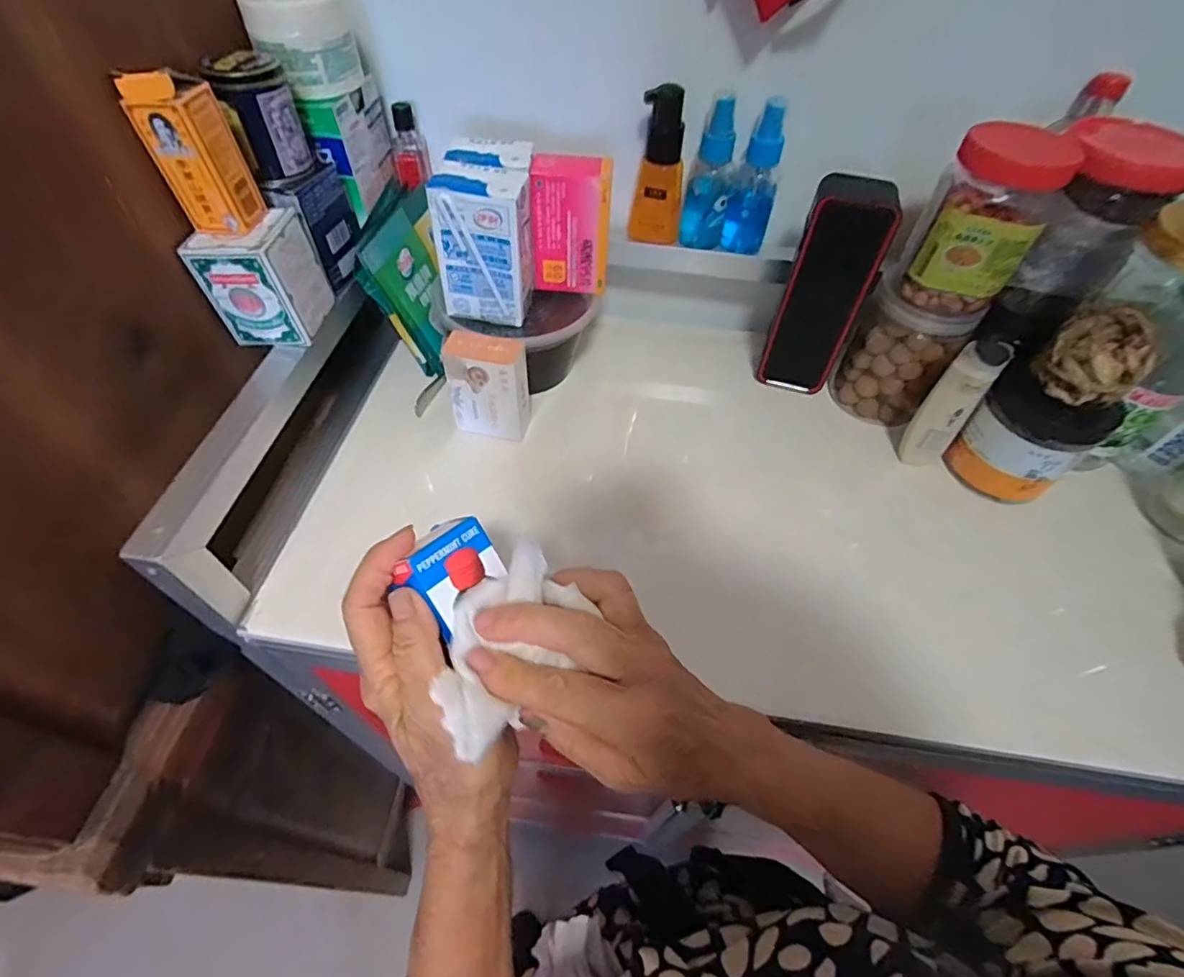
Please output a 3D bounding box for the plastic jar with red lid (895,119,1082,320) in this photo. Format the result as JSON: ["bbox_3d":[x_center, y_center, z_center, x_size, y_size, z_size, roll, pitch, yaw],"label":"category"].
[{"bbox_3d":[0.277,-0.189,0.403,0.077,0.111,0.068,30,57,18],"label":"plastic jar with red lid"}]

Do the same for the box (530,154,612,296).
[{"bbox_3d":[-0.016,-0.210,0.454,0.059,0.098,0.024,6,52,1],"label":"box"}]

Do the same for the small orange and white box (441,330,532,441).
[{"bbox_3d":[-0.084,-0.084,0.458,0.062,0.089,0.028,9,52,3],"label":"small orange and white box"}]

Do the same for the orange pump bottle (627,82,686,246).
[{"bbox_3d":[0.059,-0.269,0.478,0.043,0.116,0.028,10,53,4],"label":"orange pump bottle"}]

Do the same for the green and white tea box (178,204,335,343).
[{"bbox_3d":[-0.232,-0.151,0.401,0.062,0.073,0.058,4,52,-1],"label":"green and white tea box"}]

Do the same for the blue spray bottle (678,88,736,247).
[{"bbox_3d":[0.106,-0.266,0.480,0.030,0.117,0.037,-35,62,-26],"label":"blue spray bottle"}]

